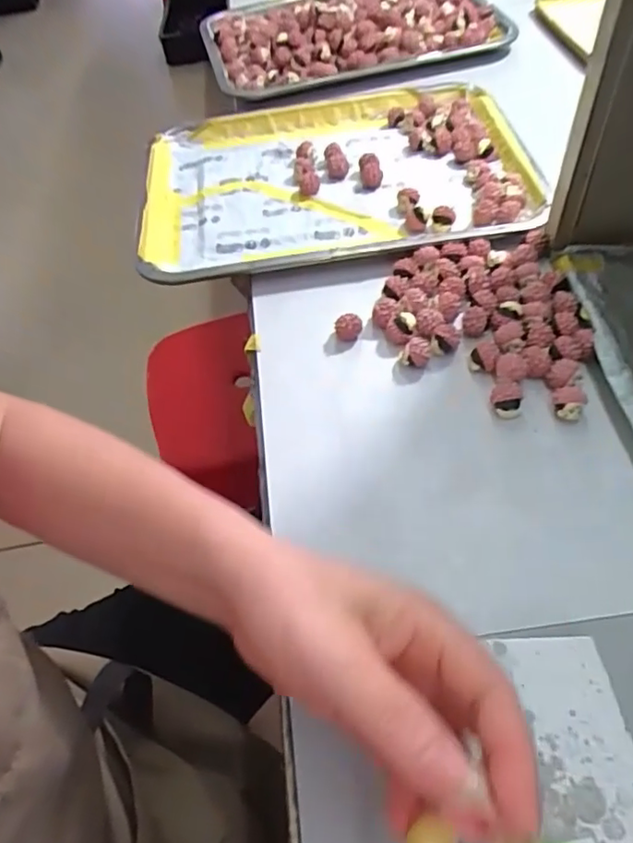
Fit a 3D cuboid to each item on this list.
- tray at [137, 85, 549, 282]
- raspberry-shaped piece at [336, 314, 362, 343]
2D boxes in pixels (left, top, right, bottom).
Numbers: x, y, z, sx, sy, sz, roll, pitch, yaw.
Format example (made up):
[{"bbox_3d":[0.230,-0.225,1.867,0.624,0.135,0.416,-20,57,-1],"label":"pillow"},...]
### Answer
[{"bbox_3d":[0.009,-0.234,0.556,0.359,0.033,0.286,-5,52,2],"label":"tray"},{"bbox_3d":[0.023,-0.067,0.424,0.016,0.019,0.014,-35,57,-20],"label":"raspberry-shaped piece"}]

